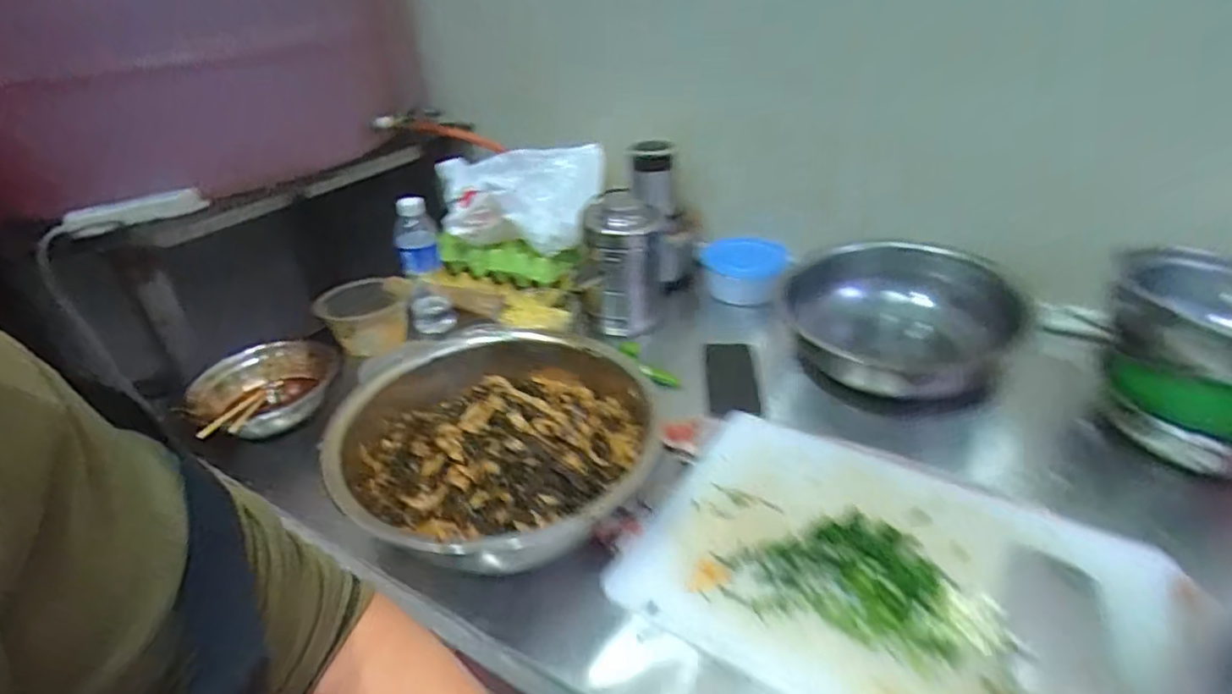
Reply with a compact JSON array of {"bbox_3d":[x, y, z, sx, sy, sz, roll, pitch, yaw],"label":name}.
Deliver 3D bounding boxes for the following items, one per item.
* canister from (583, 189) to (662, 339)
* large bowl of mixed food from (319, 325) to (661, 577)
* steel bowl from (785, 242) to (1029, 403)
[{"bbox_3d":[0.010,-0.128,1.019,0.120,0.200,0.107,-4,32,1],"label":"canister"},{"bbox_3d":[-0.140,0.103,0.735,0.339,0.088,0.383,-10,32,-8],"label":"large bowl of mixed food"},{"bbox_3d":[0.396,-0.021,0.897,0.295,0.165,0.255,7,33,18],"label":"steel bowl"}]

